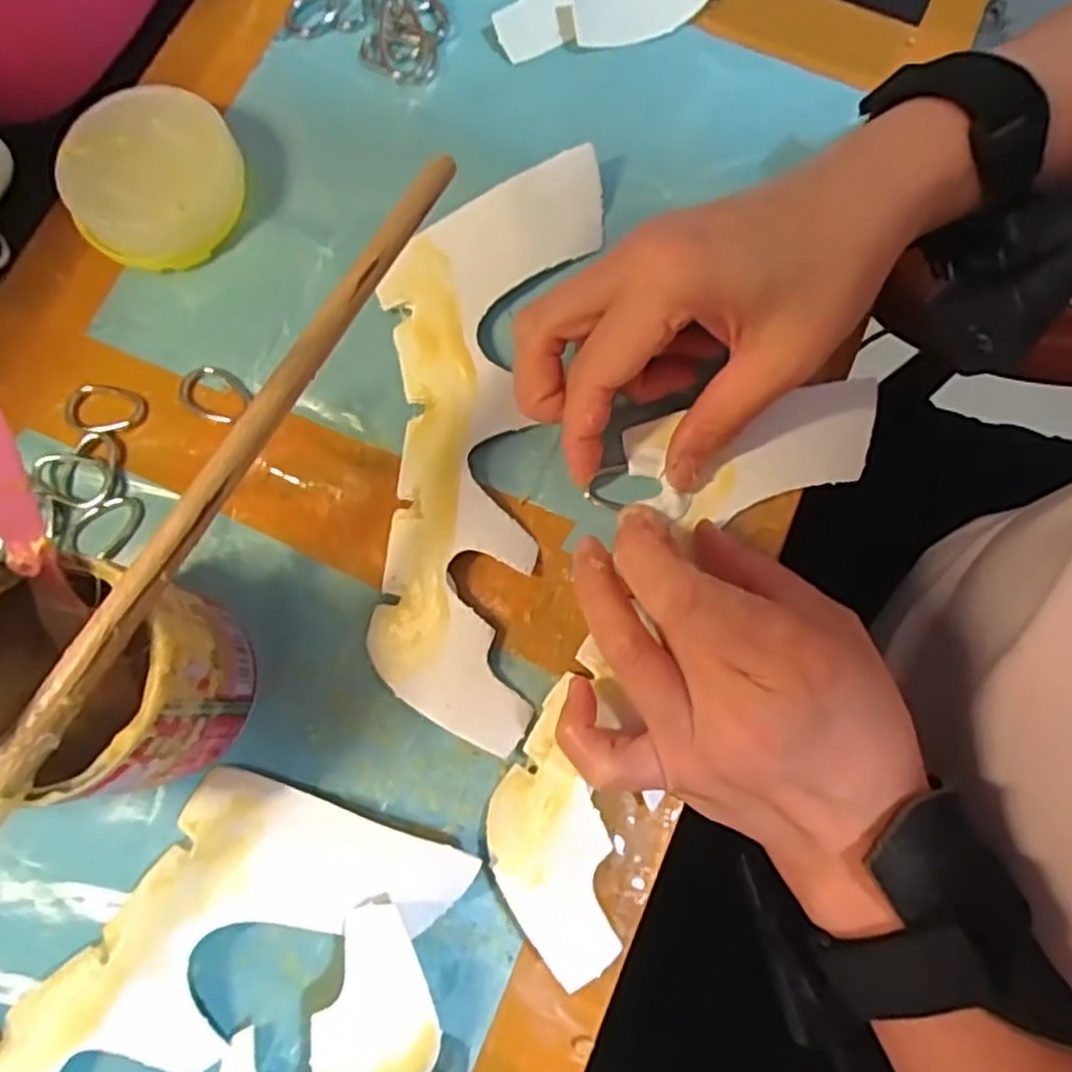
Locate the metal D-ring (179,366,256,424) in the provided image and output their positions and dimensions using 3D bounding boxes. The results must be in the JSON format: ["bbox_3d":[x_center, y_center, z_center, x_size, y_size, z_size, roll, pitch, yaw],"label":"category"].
[{"bbox_3d":[-0.122,-0.054,0.277,0.029,0.004,0.020,25,77,5],"label":"metal D-ring"}]

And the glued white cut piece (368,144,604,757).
[{"bbox_3d":[-0.025,-0.043,0.270,0.072,0.016,0.219,9,76,1],"label":"glued white cut piece"}]

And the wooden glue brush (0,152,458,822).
[{"bbox_3d":[-0.092,0.000,0.187,0.011,0.009,0.260,29,77,6],"label":"wooden glue brush"}]

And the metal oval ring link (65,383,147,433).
[{"bbox_3d":[-0.161,-0.047,0.273,0.027,0.005,0.020,15,76,3],"label":"metal oval ring link"}]

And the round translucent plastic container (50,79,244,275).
[{"bbox_3d":[-0.146,-0.137,0.284,0.063,0.027,0.062,0,76,-1],"label":"round translucent plastic container"}]

